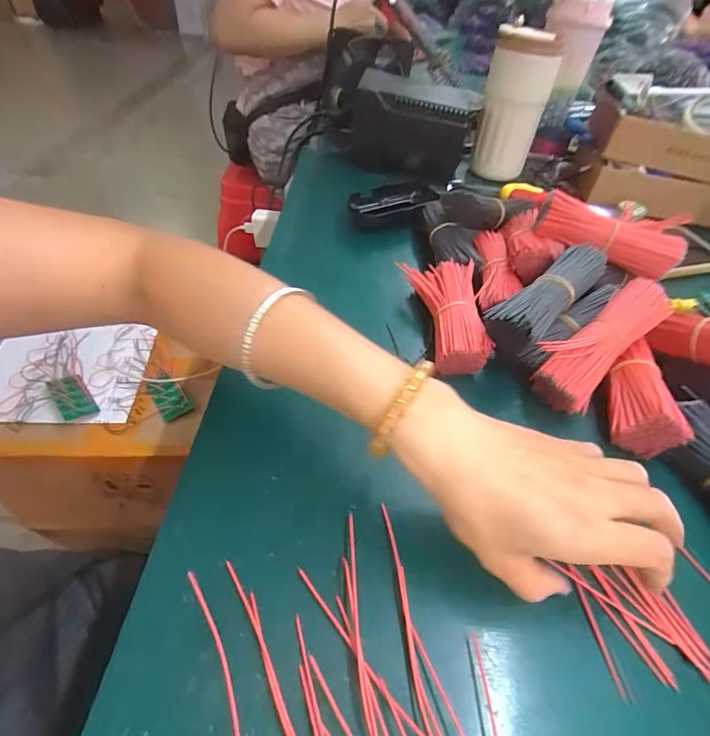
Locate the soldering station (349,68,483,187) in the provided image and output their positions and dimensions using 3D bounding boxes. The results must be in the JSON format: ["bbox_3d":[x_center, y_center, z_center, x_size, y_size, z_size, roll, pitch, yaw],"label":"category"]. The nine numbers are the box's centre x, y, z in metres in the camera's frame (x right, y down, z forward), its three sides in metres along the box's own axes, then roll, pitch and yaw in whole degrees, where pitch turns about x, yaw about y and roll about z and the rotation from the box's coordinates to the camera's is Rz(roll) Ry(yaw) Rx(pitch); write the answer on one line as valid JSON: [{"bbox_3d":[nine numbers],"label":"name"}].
[{"bbox_3d":[0.067,-0.326,0.574,0.139,0.088,0.141,3,47,-4],"label":"soldering station"}]

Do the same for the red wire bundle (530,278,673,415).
[{"bbox_3d":[0.186,-0.018,0.328,0.125,0.037,0.043,-40,59,-10],"label":"red wire bundle"}]

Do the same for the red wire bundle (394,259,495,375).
[{"bbox_3d":[0.076,-0.047,0.364,0.059,0.029,0.118,0,46,-7],"label":"red wire bundle"}]

